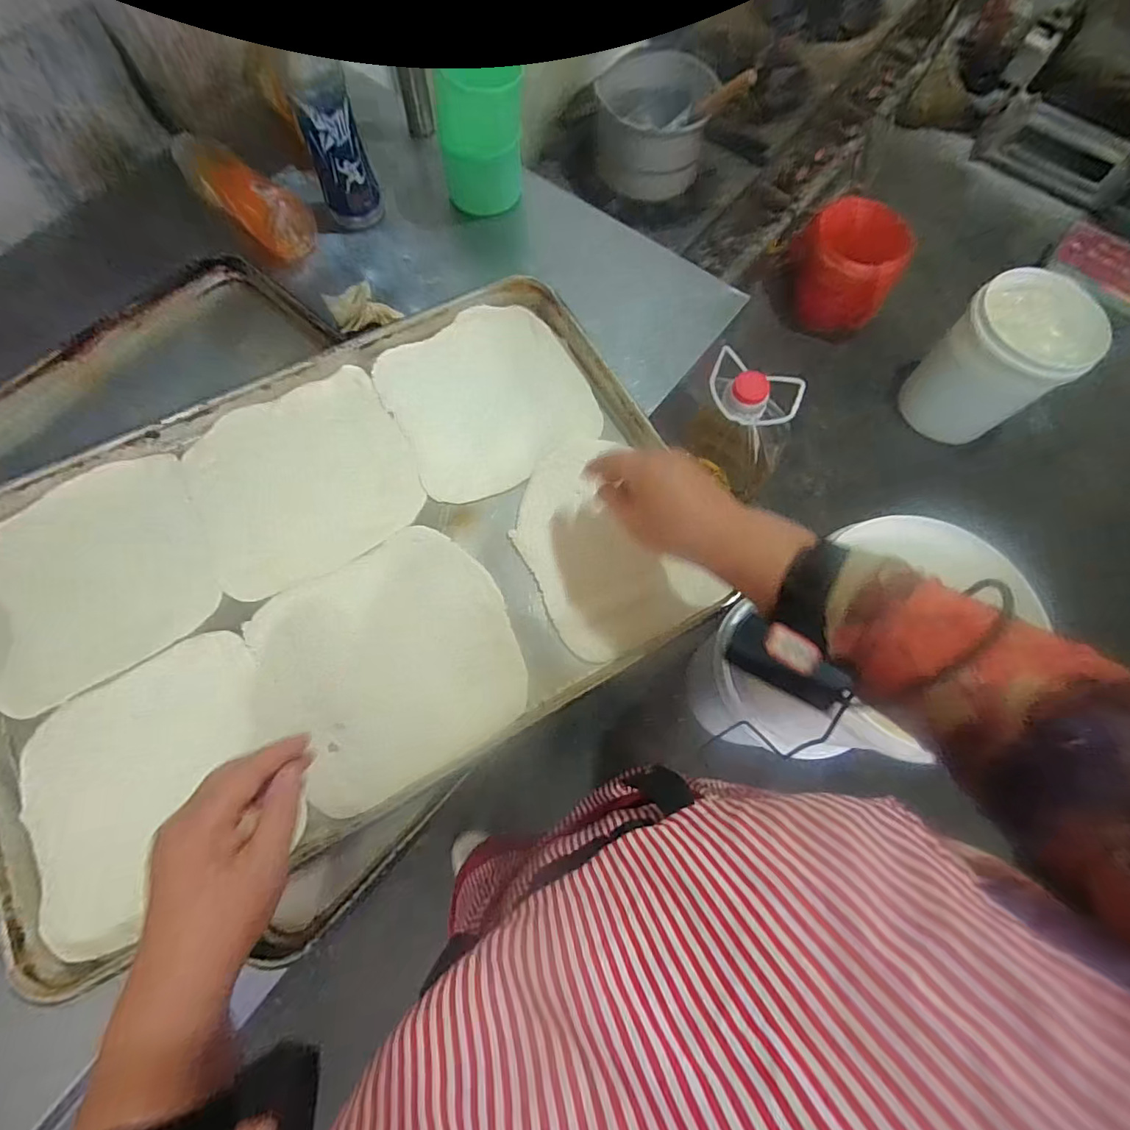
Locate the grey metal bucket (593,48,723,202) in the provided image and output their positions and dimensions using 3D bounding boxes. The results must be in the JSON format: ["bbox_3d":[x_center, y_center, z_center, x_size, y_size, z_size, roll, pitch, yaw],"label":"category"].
[{"bbox_3d":[0.207,-1.045,1.269,0.263,0.187,0.214,2,71,-1],"label":"grey metal bucket"}]

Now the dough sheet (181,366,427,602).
[{"bbox_3d":[-0.243,-0.080,0.491,0.192,0.012,0.183,-27,74,-10],"label":"dough sheet"}]

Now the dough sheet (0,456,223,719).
[{"bbox_3d":[-0.409,0.011,0.455,0.187,0.009,0.187,-29,74,-11],"label":"dough sheet"}]

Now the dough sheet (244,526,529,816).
[{"bbox_3d":[-0.147,0.080,0.446,0.204,0.010,0.192,-30,74,-11],"label":"dough sheet"}]

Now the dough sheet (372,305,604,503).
[{"bbox_3d":[-0.075,-0.167,0.525,0.186,0.008,0.186,-28,76,-13],"label":"dough sheet"}]

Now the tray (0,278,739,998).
[{"bbox_3d":[-0.192,-0.002,0.462,0.590,0.031,0.403,-29,74,-11],"label":"tray"}]

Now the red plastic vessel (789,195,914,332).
[{"bbox_3d":[0.798,-0.860,1.517,0.286,0.276,0.198,27,72,8],"label":"red plastic vessel"}]

